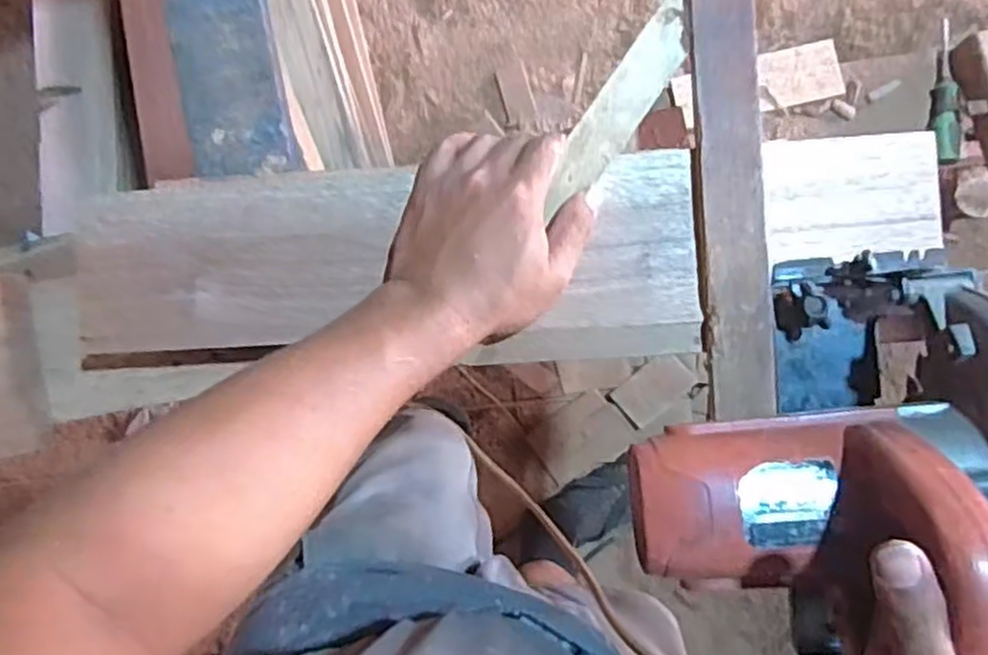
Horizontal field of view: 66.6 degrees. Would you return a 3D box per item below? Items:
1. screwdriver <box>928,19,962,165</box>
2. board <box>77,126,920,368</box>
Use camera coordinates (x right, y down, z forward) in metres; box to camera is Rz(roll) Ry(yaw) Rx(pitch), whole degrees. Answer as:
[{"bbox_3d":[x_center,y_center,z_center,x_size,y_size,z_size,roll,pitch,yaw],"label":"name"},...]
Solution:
[{"bbox_3d":[0.604,-0.318,1.010,0.030,0.039,0.194,1,92,3],"label":"screwdriver"},{"bbox_3d":[0.001,-0.044,0.502,0.560,0.030,0.133,-3,91,3],"label":"board"}]

